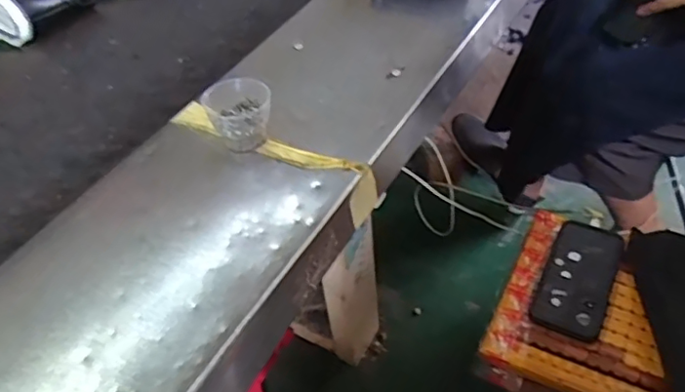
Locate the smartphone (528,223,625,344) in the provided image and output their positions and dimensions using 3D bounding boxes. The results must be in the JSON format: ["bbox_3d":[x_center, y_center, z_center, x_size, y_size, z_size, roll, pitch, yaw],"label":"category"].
[{"bbox_3d":[0.292,0.098,0.712,0.078,0.010,0.167,20,52,23],"label":"smartphone"}]

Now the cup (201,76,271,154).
[{"bbox_3d":[-0.100,-0.082,0.574,0.060,0.049,0.056,-3,47,3],"label":"cup"}]

